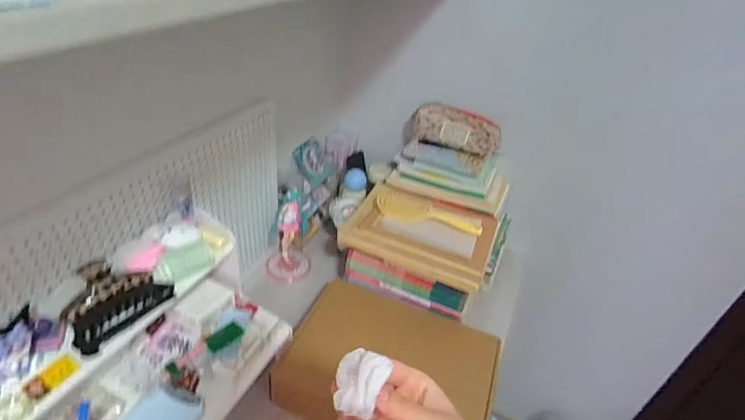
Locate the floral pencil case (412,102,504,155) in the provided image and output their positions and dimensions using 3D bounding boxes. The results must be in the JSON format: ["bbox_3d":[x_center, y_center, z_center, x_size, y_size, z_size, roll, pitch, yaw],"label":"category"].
[{"bbox_3d":[0.198,-0.191,1.015,0.203,0.076,0.055,13,36,7],"label":"floral pencil case"}]

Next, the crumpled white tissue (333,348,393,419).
[{"bbox_3d":[-0.009,0.121,0.305,0.032,0.020,0.042,17,79,6],"label":"crumpled white tissue"}]

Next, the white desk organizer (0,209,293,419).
[{"bbox_3d":[-0.329,0.213,0.571,0.208,0.199,0.450,21,38,17],"label":"white desk organizer"}]

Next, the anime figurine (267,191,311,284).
[{"bbox_3d":[-0.191,0.058,0.989,0.093,0.199,0.091,1,36,-9],"label":"anime figurine"}]

